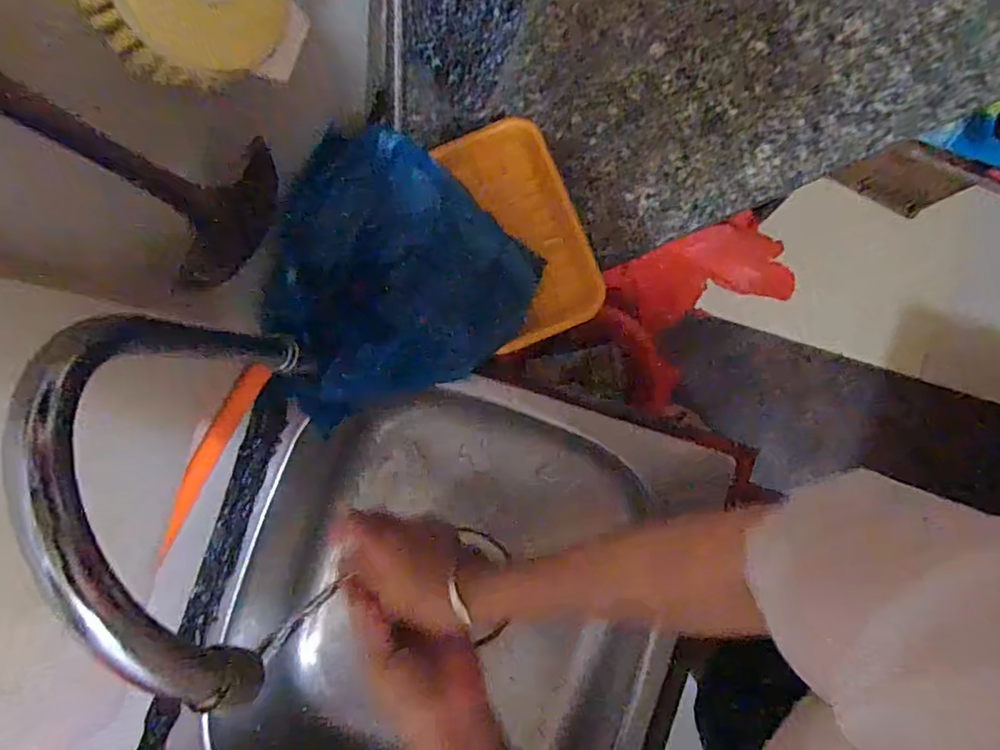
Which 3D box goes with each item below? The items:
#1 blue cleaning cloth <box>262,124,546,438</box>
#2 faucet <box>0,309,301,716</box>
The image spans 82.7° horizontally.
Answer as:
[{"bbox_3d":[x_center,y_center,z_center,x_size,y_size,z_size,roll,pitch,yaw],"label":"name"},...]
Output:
[{"bbox_3d":[-0.088,-0.072,0.422,0.212,0.110,0.172,-29,84,3],"label":"blue cleaning cloth"},{"bbox_3d":[-0.140,0.052,0.276,0.026,0.214,0.179,-17,82,4],"label":"faucet"}]

